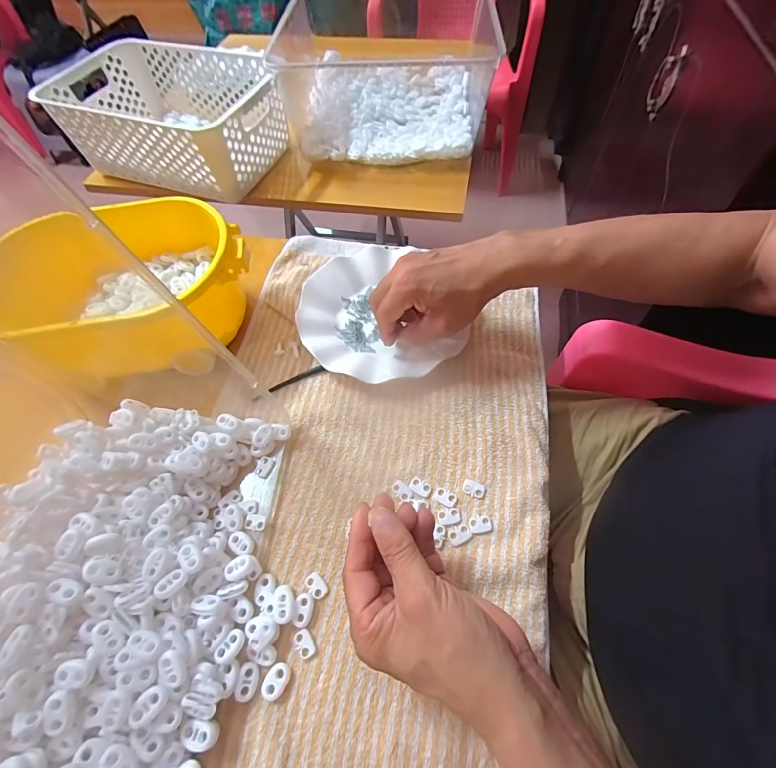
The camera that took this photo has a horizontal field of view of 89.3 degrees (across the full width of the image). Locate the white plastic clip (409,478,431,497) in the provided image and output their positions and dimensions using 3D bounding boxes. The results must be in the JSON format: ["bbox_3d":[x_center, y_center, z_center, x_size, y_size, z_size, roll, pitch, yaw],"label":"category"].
[{"bbox_3d":[0.028,0.089,0.342,0.018,0.004,0.013,21,62,15],"label":"white plastic clip"}]

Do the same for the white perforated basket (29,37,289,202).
[{"bbox_3d":[-0.309,-0.398,0.590,0.319,0.106,0.209,17,61,13],"label":"white perforated basket"}]

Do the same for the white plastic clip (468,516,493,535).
[{"bbox_3d":[0.076,0.116,0.324,0.019,0.004,0.013,-7,59,-1],"label":"white plastic clip"}]

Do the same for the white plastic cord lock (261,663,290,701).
[{"bbox_3d":[-0.078,0.208,0.276,0.015,0.006,0.022,25,63,17],"label":"white plastic cord lock"}]

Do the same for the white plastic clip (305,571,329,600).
[{"bbox_3d":[-0.056,0.158,0.307,0.012,0.004,0.019,-34,63,-16],"label":"white plastic clip"}]

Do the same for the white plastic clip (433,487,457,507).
[{"bbox_3d":[0.049,0.097,0.337,0.019,0.004,0.012,22,63,16],"label":"white plastic clip"}]

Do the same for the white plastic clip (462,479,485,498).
[{"bbox_3d":[0.074,0.090,0.340,0.018,0.004,0.013,21,62,15],"label":"white plastic clip"}]

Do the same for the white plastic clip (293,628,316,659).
[{"bbox_3d":[-0.062,0.190,0.287,0.013,0.004,0.019,-28,61,-13],"label":"white plastic clip"}]

